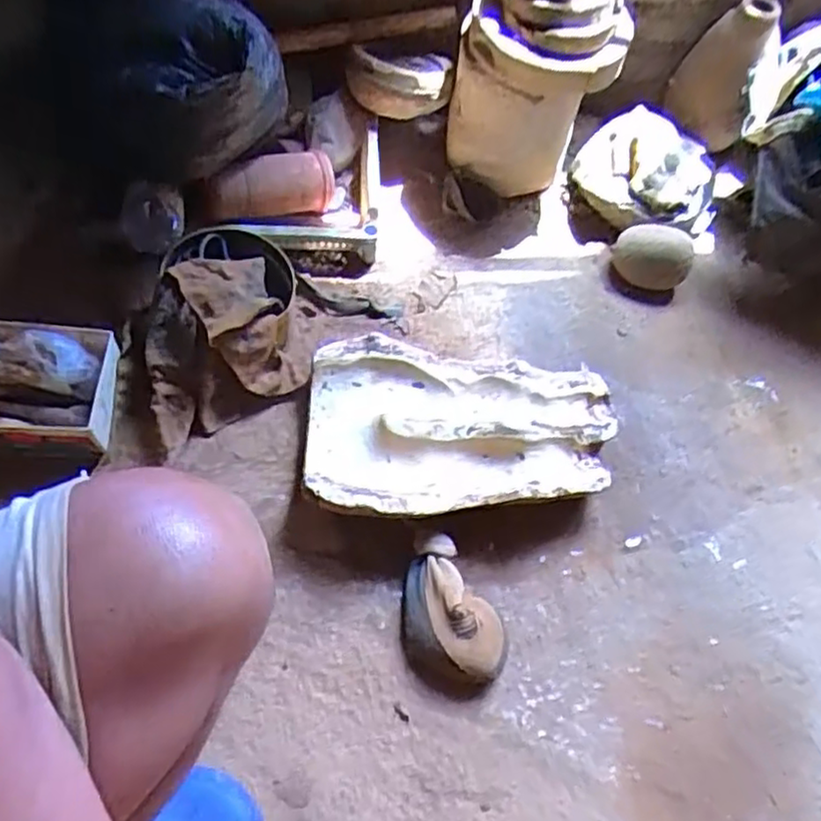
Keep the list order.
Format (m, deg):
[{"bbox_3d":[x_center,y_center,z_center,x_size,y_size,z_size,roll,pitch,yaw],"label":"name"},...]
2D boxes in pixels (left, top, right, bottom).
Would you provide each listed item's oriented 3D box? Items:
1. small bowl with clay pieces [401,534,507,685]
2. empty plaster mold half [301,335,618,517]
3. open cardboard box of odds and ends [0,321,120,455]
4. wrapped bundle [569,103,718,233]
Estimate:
[{"bbox_3d":[0.036,0.213,0.718,0.096,0.062,0.161,-27,66,-18],"label":"small bowl with clay pieces"},{"bbox_3d":[0.058,0.027,0.805,0.355,0.072,0.230,4,60,-2],"label":"empty plaster mold half"},{"bbox_3d":[-0.462,-0.025,0.753,0.257,0.067,0.134,3,61,-5],"label":"open cardboard box of odds and ends"},{"bbox_3d":[0.349,-0.342,1.023,0.178,0.099,0.183,-14,62,-12],"label":"wrapped bundle"}]

